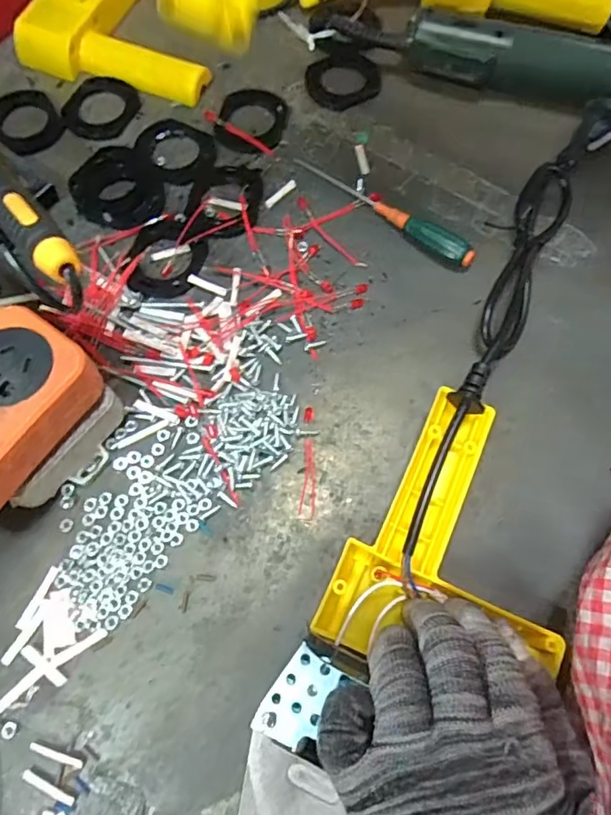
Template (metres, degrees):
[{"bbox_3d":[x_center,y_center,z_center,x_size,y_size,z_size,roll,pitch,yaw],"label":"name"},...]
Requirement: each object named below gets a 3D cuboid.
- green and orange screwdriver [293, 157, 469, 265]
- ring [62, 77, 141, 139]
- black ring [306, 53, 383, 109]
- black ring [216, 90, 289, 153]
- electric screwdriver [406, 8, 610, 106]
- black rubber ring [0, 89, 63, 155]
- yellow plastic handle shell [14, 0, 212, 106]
[{"bbox_3d":[0.055,-0.140,0.366,0.142,0.017,0.017,39,74,12],"label":"green and orange screwdriver"},{"bbox_3d":[-0.156,-0.228,0.405,0.053,0.005,0.057,0,71,-1],"label":"ring"},{"bbox_3d":[0.030,-0.256,0.416,0.058,0.006,0.058,0,71,-1],"label":"black ring"},{"bbox_3d":[-0.041,-0.216,0.401,0.052,0.008,0.063,3,71,0],"label":"black ring"},{"bbox_3d":[0.195,-0.244,0.393,0.241,0.038,0.032,16,71,4],"label":"electric screwdriver"},{"bbox_3d":[-0.212,-0.216,0.400,0.049,0.008,0.063,-32,74,-12],"label":"black rubber ring"},{"bbox_3d":[-0.161,-0.285,0.410,0.111,0.024,0.164,-28,73,-10],"label":"yellow plastic handle shell"}]

